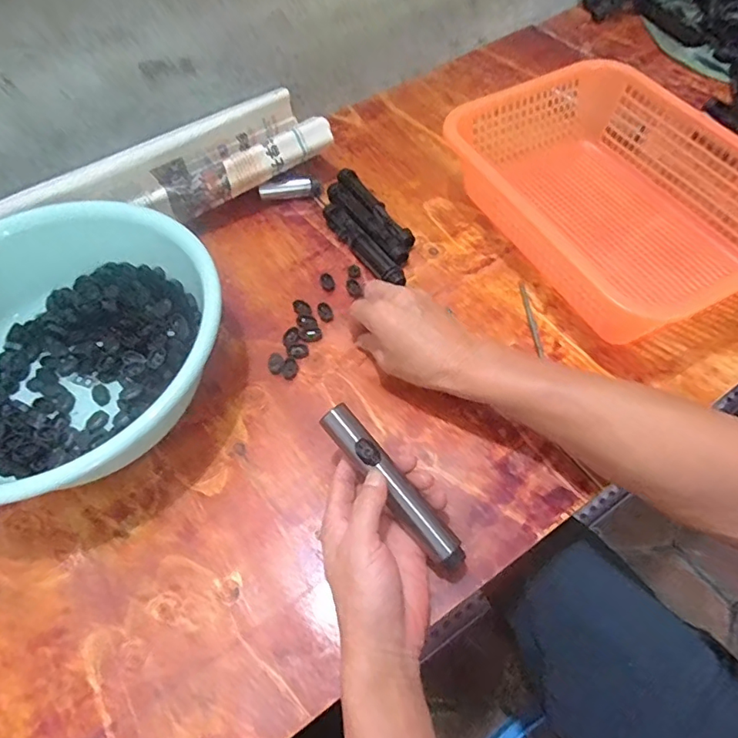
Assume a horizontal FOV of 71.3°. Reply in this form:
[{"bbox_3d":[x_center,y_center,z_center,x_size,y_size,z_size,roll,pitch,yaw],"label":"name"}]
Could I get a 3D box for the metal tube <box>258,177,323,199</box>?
[{"bbox_3d":[-0.099,-0.227,0.646,0.074,0.025,0.024,-3,59,1],"label":"metal tube"}]

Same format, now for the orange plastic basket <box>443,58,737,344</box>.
[{"bbox_3d":[0.256,-0.184,0.554,0.240,0.097,0.326,-26,61,-12],"label":"orange plastic basket"}]

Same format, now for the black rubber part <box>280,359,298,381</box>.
[{"bbox_3d":[-0.080,-0.001,0.511,0.017,0.004,0.023,-5,59,0],"label":"black rubber part"}]

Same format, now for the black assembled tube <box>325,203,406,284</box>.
[{"bbox_3d":[-0.007,-0.140,0.586,0.023,0.020,0.151,-32,63,-16],"label":"black assembled tube"}]

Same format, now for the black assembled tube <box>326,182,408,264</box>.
[{"bbox_3d":[-0.006,-0.172,0.609,0.026,0.019,0.152,-29,62,-14],"label":"black assembled tube"}]

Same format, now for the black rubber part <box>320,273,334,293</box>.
[{"bbox_3d":[-0.046,-0.097,0.567,0.015,0.005,0.025,-13,59,-5],"label":"black rubber part"}]

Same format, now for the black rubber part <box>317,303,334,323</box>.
[{"bbox_3d":[-0.047,-0.061,0.548,0.015,0.007,0.023,-18,60,-8],"label":"black rubber part"}]

